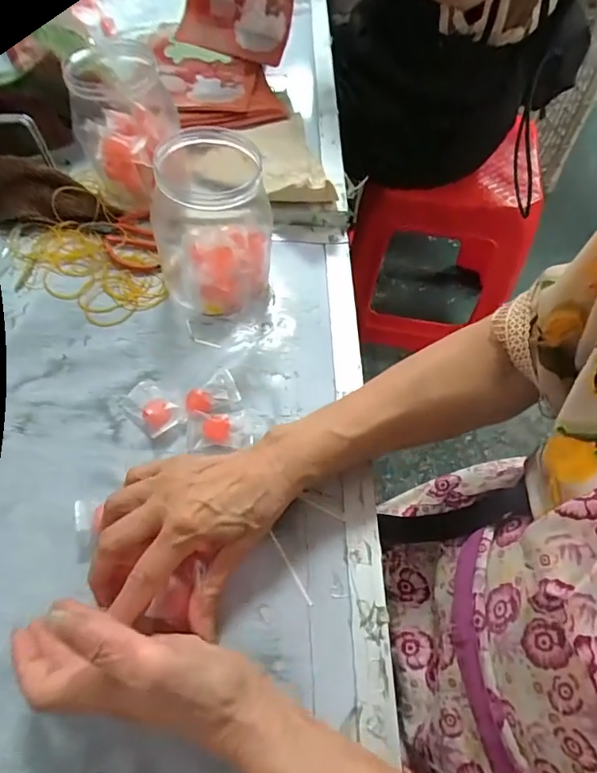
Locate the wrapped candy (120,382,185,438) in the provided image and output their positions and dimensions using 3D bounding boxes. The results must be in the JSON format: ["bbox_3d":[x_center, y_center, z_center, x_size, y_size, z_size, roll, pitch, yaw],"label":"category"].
[{"bbox_3d":[-0.121,0.017,0.391,0.054,0.013,0.031,40,66,20],"label":"wrapped candy"}]

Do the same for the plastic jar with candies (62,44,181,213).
[{"bbox_3d":[-0.170,-0.260,0.476,0.096,0.125,0.102,1,60,-1],"label":"plastic jar with candies"}]

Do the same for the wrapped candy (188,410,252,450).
[{"bbox_3d":[-0.064,0.033,0.383,0.050,0.013,0.029,-8,60,-6],"label":"wrapped candy"}]

